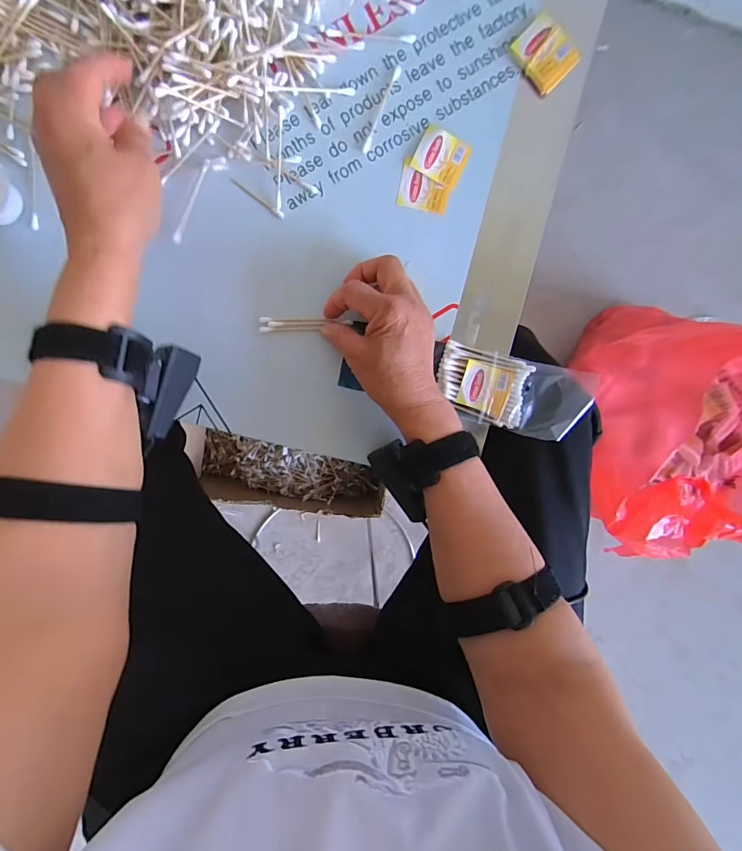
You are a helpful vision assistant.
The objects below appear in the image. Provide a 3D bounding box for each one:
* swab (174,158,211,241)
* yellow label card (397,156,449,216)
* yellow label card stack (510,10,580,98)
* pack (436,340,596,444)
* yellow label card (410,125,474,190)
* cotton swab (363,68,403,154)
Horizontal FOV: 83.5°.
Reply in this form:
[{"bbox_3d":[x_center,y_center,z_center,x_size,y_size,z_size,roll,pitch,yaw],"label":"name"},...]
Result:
[{"bbox_3d":[-0.148,-0.185,0.343,0.006,0.004,0.072,21,94,-5],"label":"swab"},{"bbox_3d":[0.047,-0.206,0.361,0.043,0.004,0.036,11,95,-5],"label":"yellow label card"},{"bbox_3d":[0.147,-0.314,0.352,0.040,0.009,0.050,-39,97,1],"label":"yellow label card stack"},{"bbox_3d":[0.124,-0.029,0.365,0.129,0.012,0.063,15,91,4],"label":"pack"},{"bbox_3d":[0.061,-0.232,0.359,0.043,0.004,0.038,25,93,-6],"label":"yellow label card"},{"bbox_3d":[0.010,-0.269,0.353,0.006,0.004,0.073,24,94,-6],"label":"cotton swab"}]

